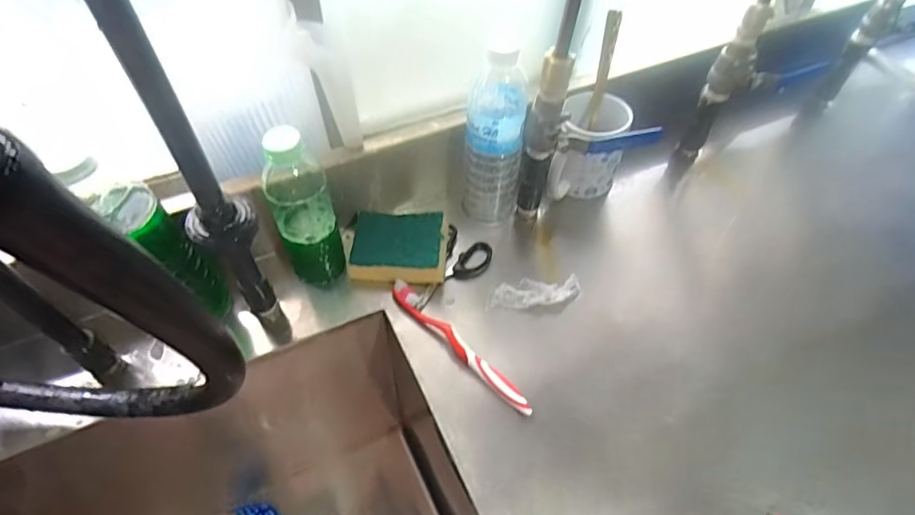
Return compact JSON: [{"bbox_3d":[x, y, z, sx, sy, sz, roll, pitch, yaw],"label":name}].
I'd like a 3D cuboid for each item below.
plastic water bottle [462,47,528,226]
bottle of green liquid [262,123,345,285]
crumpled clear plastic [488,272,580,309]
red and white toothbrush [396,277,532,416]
[{"bbox_3d":[0.036,-0.125,0.550,0.061,0.204,0.065,-3,55,-3],"label":"plastic water bottle"},{"bbox_3d":[-0.148,-0.045,0.507,0.056,0.181,0.064,-20,58,-14],"label":"bottle of green liquid"},{"bbox_3d":[0.081,0.037,0.555,0.097,0.011,0.031,-5,56,-2],"label":"crumpled clear plastic"},{"bbox_3d":[0.001,0.085,0.511,0.181,0.020,0.018,39,65,24],"label":"red and white toothbrush"}]

